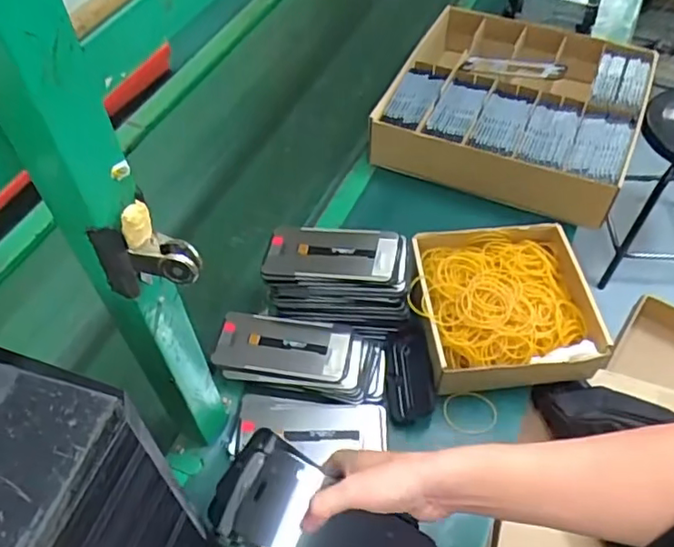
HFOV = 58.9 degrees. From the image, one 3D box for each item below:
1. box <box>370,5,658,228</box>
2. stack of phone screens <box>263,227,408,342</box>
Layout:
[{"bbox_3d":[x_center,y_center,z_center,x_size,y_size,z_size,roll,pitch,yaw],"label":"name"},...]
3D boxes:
[{"bbox_3d":[0.278,-0.266,0.940,0.358,0.094,0.375,20,55,14],"label":"box"},{"bbox_3d":[0.001,0.009,0.727,0.175,0.101,0.094,10,53,8],"label":"stack of phone screens"}]

